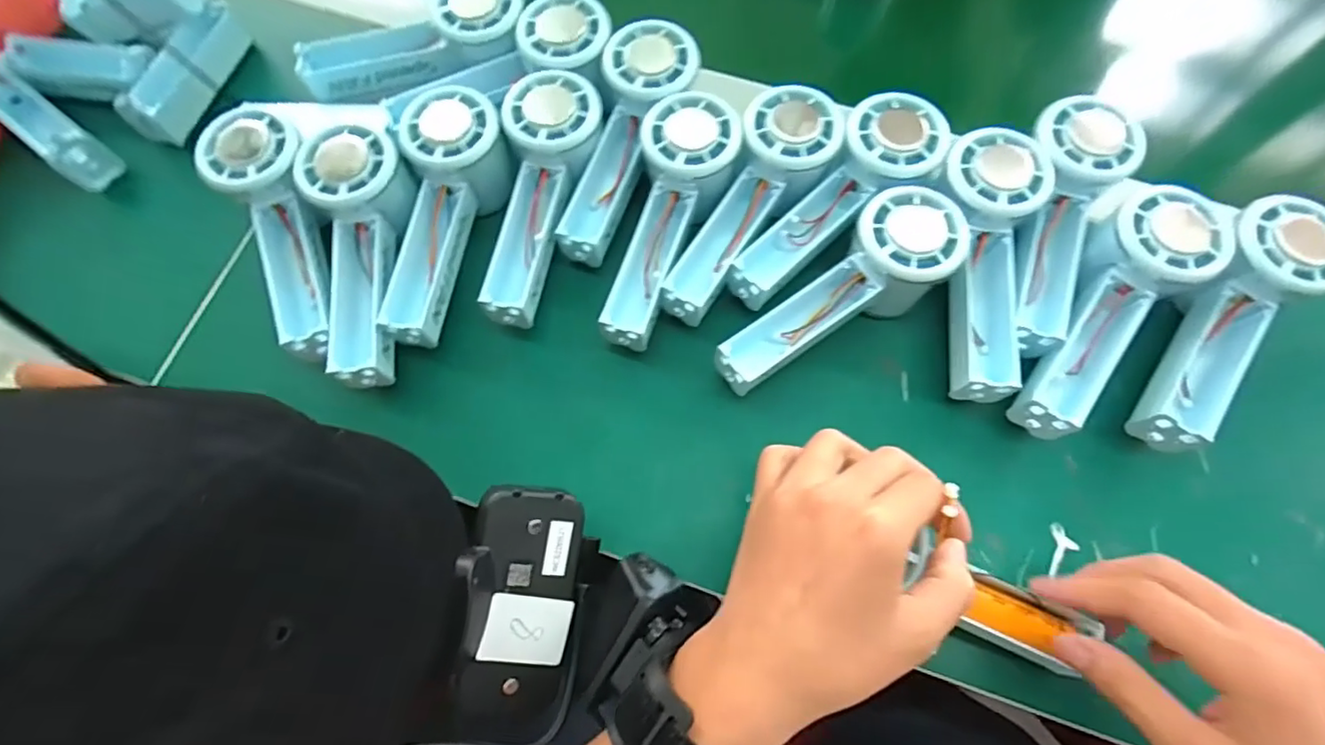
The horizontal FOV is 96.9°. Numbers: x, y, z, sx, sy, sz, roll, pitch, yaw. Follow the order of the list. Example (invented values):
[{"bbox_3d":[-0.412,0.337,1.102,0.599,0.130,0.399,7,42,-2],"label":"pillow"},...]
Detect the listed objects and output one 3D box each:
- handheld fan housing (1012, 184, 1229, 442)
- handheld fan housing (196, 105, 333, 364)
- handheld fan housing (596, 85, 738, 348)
[{"bbox_3d":[0.247,-0.031,0.323,0.055,0.041,0.152,33,87,10],"label":"handheld fan housing"},{"bbox_3d":[-0.223,-0.083,0.343,0.055,0.034,0.158,-20,85,-6],"label":"handheld fan housing"},{"bbox_3d":[0.002,-0.089,0.345,0.053,0.031,0.152,17,85,6],"label":"handheld fan housing"}]

